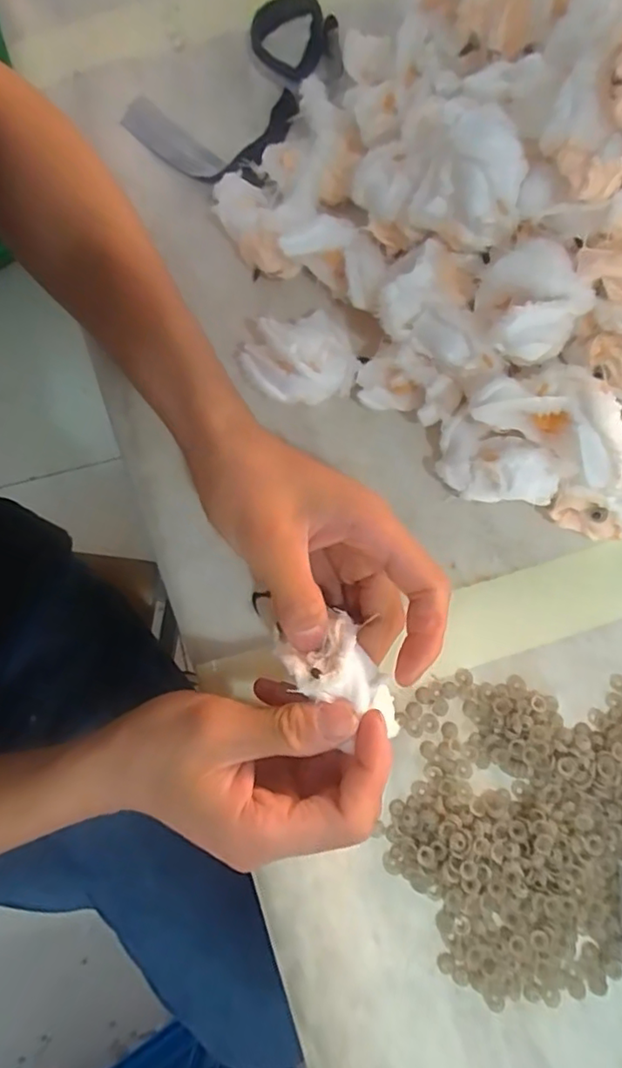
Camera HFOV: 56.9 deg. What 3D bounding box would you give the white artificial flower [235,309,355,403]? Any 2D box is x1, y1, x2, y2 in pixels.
[{"bbox_3d":[-0.009,-0.100,0.335,0.060,0.034,0.047,-17,79,-2],"label":"white artificial flower"}]

